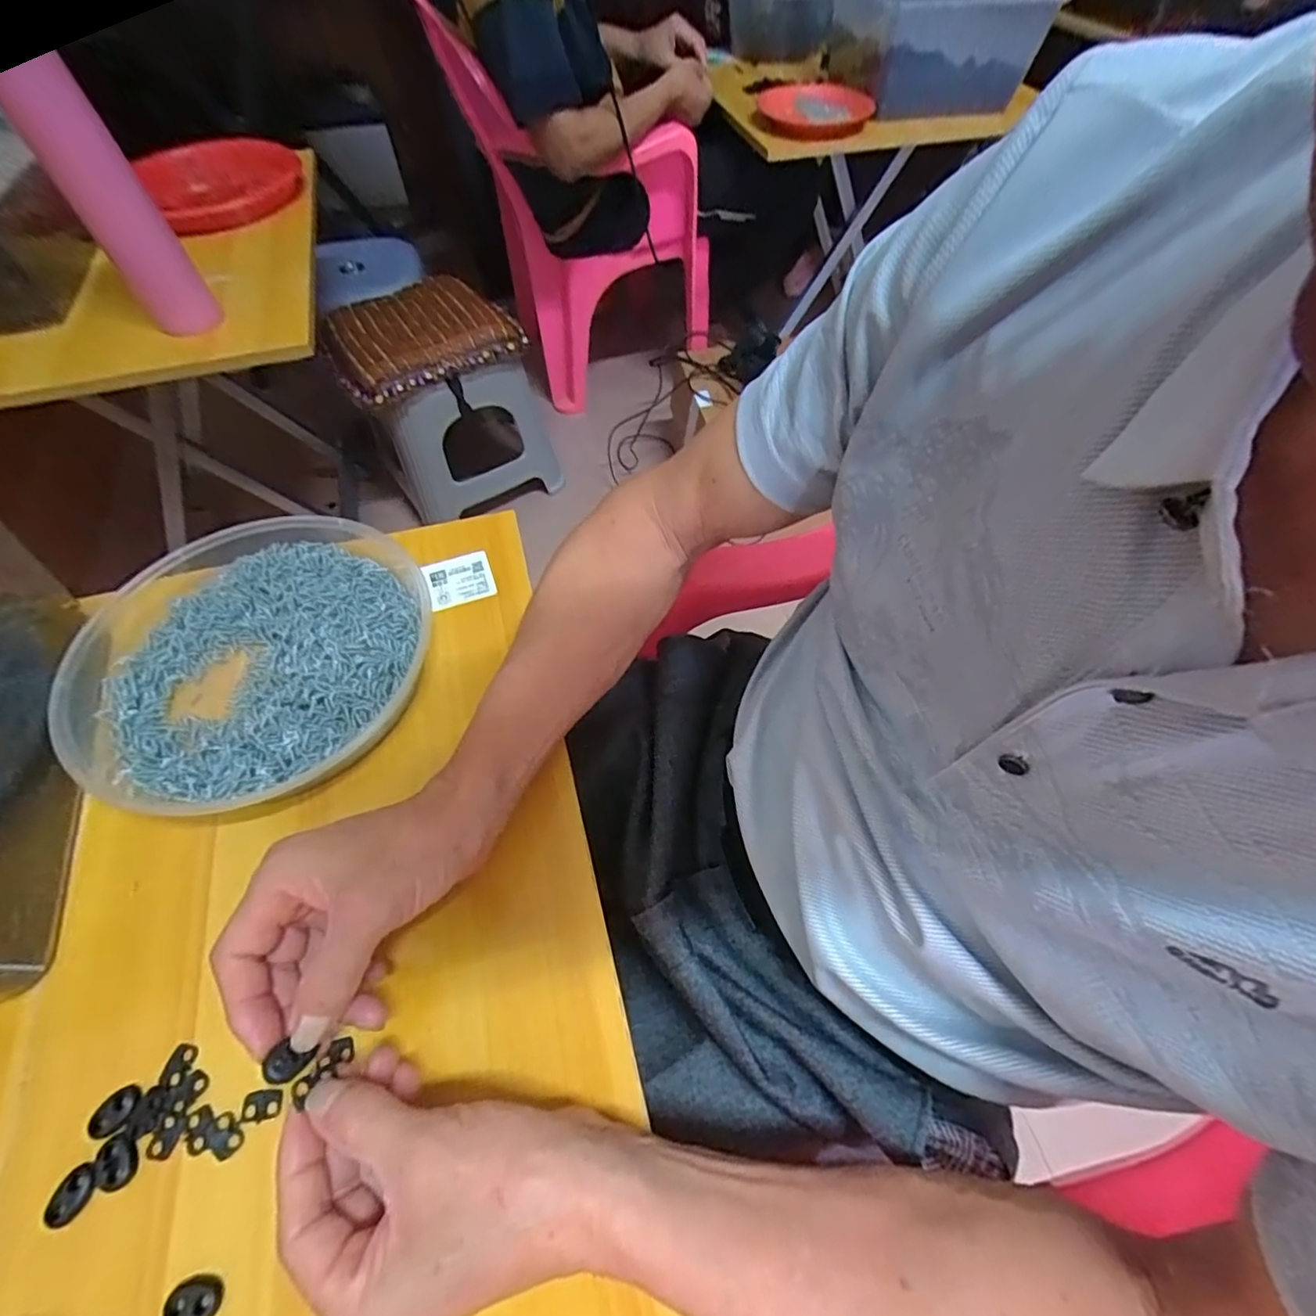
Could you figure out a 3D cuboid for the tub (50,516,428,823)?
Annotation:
[{"bbox_3d":[-0.279,-0.001,0.394,0.206,0.044,0.221,0,58,0],"label":"tub"}]

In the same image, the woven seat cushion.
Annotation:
[{"bbox_3d":[-0.412,-0.562,0.981,0.303,0.056,0.264,-30,63,-18],"label":"woven seat cushion"}]

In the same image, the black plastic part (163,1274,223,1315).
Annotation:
[{"bbox_3d":[-0.200,0.275,0.245,0.022,0.004,0.015,-12,59,-7],"label":"black plastic part"}]

